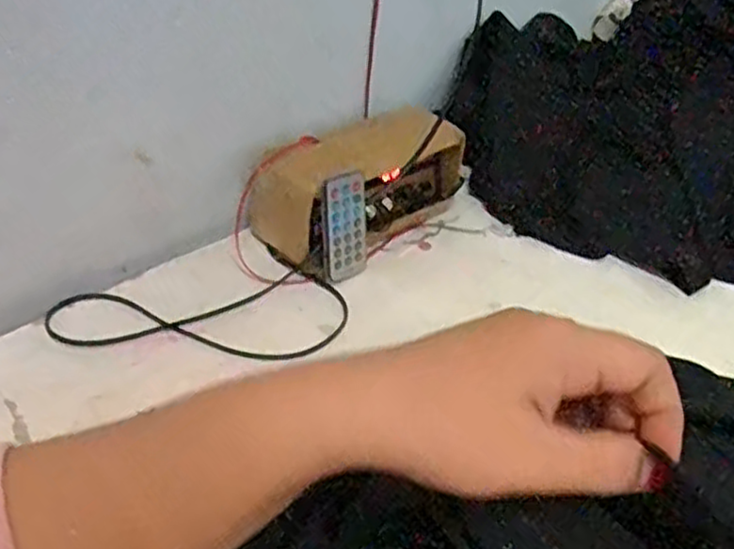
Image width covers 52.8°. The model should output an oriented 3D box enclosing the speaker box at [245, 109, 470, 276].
[{"bbox_3d":[-0.003,-0.079,0.631,0.190,0.085,0.078,-27,48,-35],"label":"speaker box"}]

